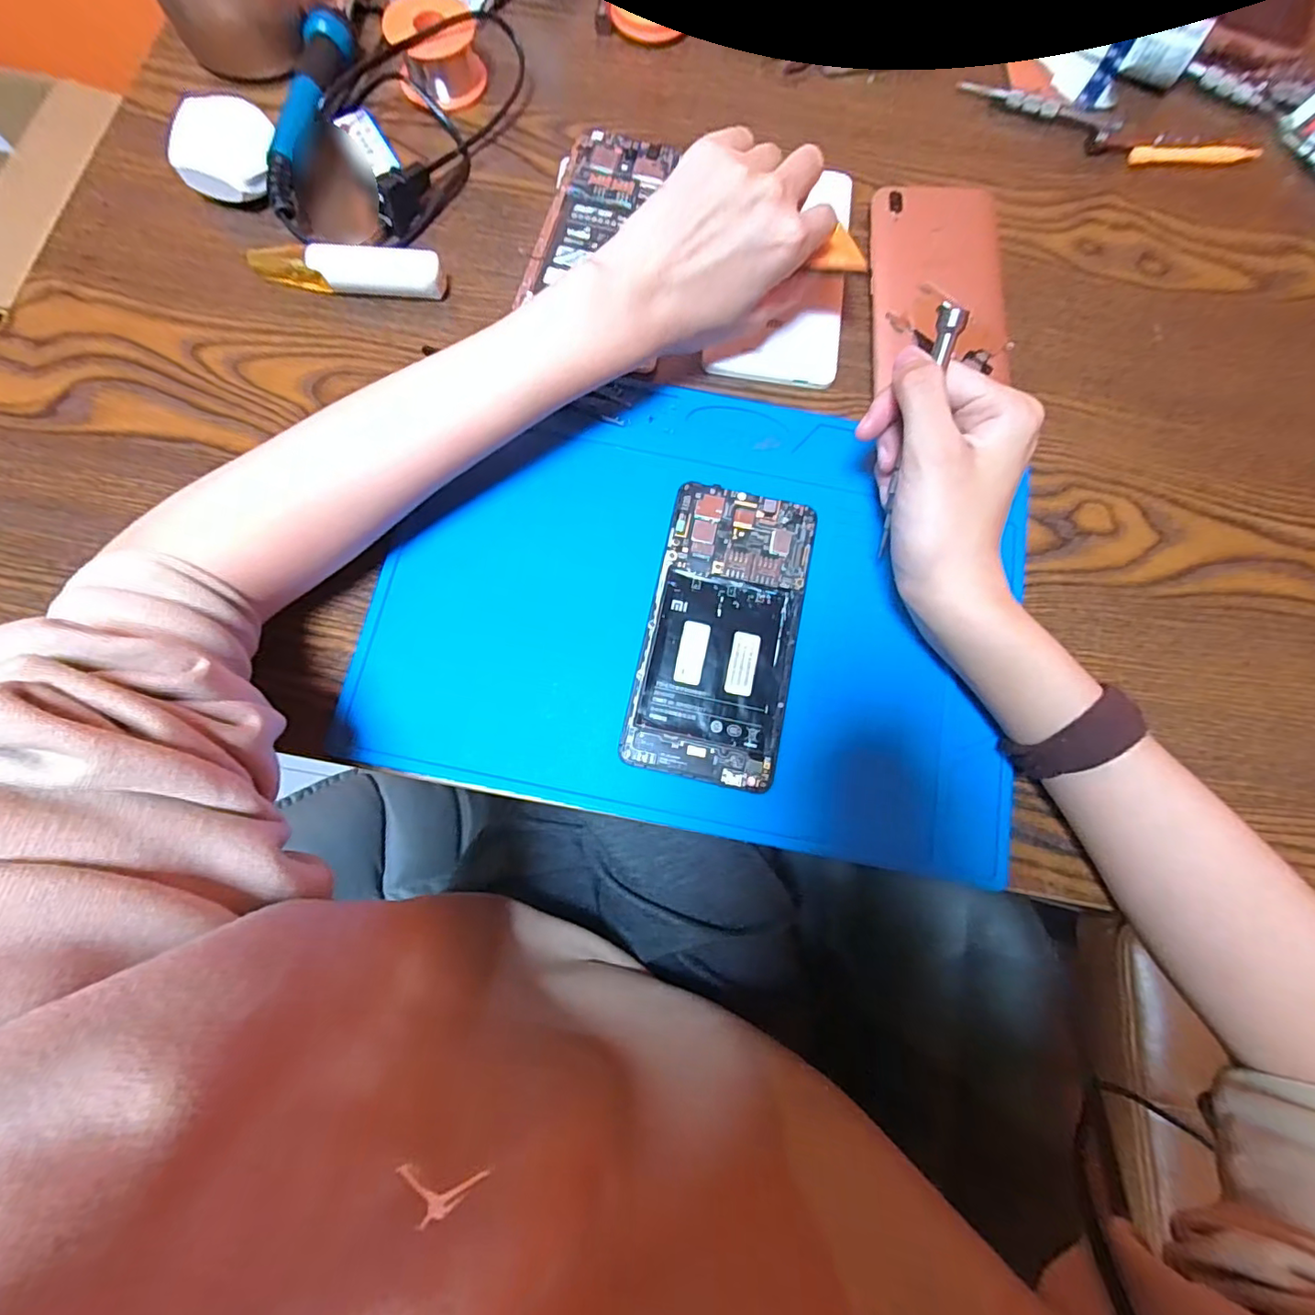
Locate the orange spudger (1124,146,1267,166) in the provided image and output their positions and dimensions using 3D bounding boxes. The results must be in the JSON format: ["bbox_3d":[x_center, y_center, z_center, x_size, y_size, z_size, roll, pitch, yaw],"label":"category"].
[{"bbox_3d":[0.343,-0.318,0.359,0.087,0.005,0.012,-2,77,-2],"label":"orange spudger"}]

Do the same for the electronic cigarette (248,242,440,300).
[{"bbox_3d":[-0.172,-0.214,0.314,0.101,0.023,0.019,3,77,-1],"label":"electronic cigarette"}]

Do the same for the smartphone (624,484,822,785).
[{"bbox_3d":[0.032,-0.013,0.281,0.072,0.009,0.145,12,77,1],"label":"smartphone"}]

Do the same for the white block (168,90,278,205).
[{"bbox_3d":[-0.245,-0.287,0.325,0.055,0.029,0.053,-26,79,-7],"label":"white block"}]

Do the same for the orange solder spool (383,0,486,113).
[{"bbox_3d":[-0.135,-0.377,0.346,0.051,0.035,0.049,0,77,-1],"label":"orange solder spool"}]

